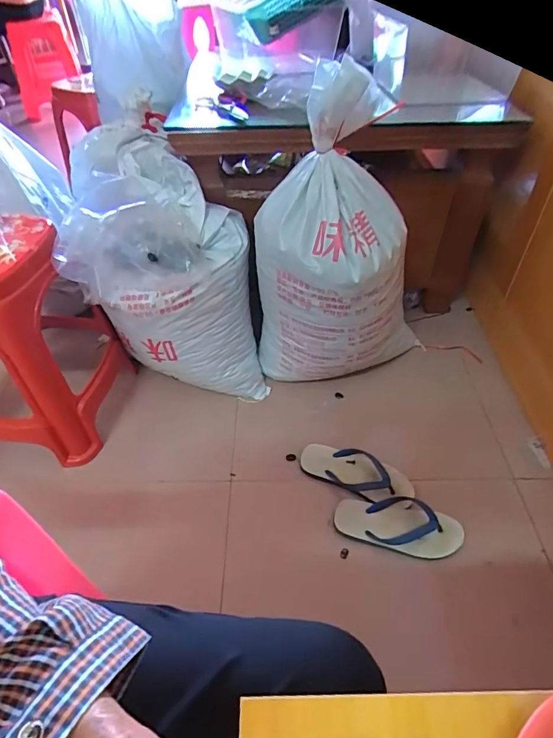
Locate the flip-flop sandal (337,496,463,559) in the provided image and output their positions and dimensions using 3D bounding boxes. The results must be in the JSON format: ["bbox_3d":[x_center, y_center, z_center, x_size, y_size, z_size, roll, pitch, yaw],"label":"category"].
[{"bbox_3d":[0.232,0.298,0.845,0.237,0.044,0.097,11,46,12],"label":"flip-flop sandal"}]

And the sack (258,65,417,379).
[{"bbox_3d":[0.124,-0.240,0.943,0.308,0.641,0.245,23,50,23],"label":"sack"}]

